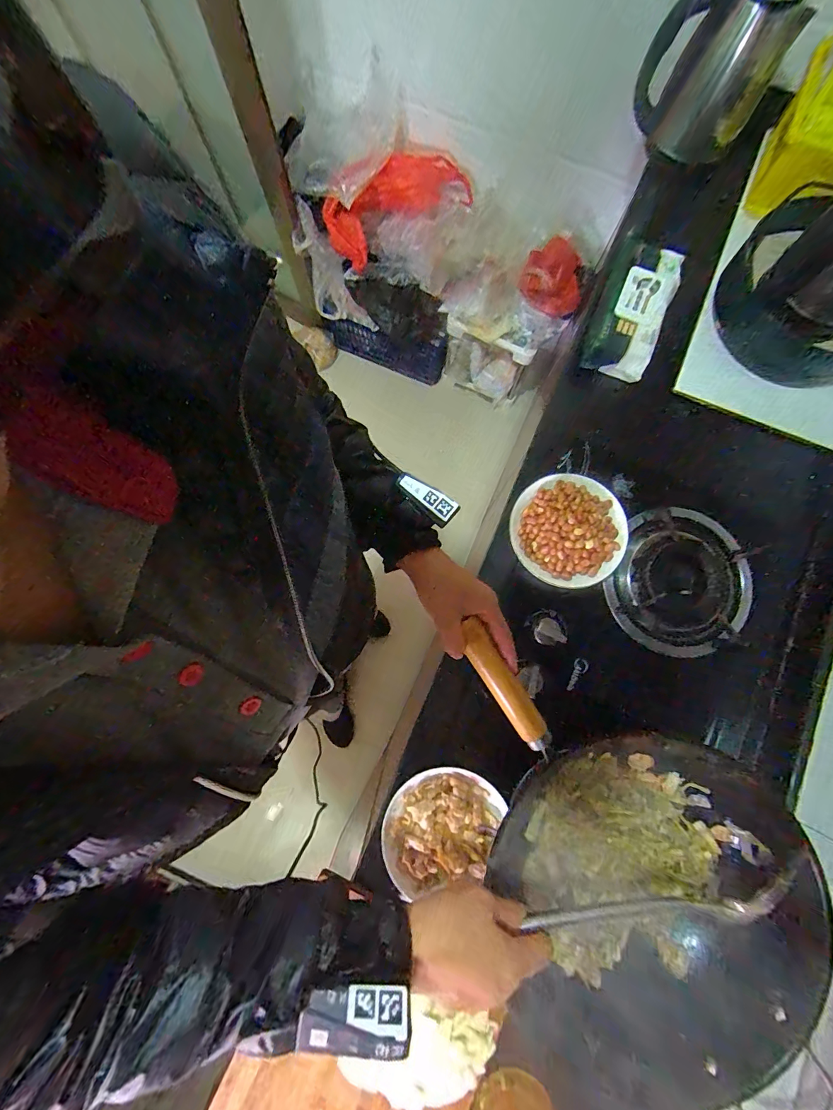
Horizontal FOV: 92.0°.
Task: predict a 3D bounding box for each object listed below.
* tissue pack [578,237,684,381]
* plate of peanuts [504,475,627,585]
[{"bbox_3d":[0.370,-0.432,0.694,0.113,0.071,0.262,22,80,5],"label":"tissue pack"},{"bbox_3d":[0.234,-0.035,0.619,0.173,0.052,0.161,0,79,1],"label":"plate of peanuts"}]

